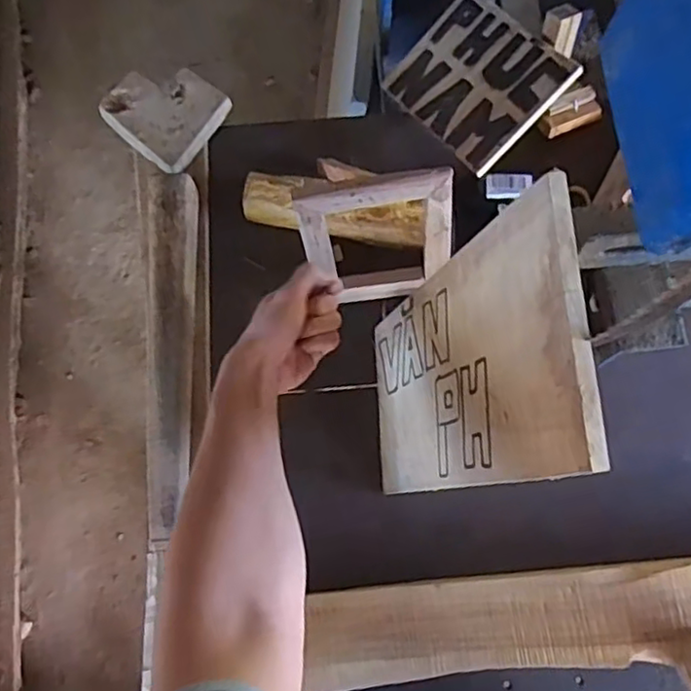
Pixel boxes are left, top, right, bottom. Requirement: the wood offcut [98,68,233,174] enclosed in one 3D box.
[{"bbox_3d":[-0.208,-0.271,0.740,0.121,0.025,0.112,37,79,8],"label":"wood offcut"}]

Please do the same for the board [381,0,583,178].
[{"bbox_3d":[0.148,-0.303,0.737,0.147,0.007,0.181,-46,67,14],"label":"board"}]

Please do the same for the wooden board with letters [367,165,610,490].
[{"bbox_3d":[0.086,0.022,0.523,0.010,0.353,0.178,0,76,-15],"label":"wooden board with letters"}]

